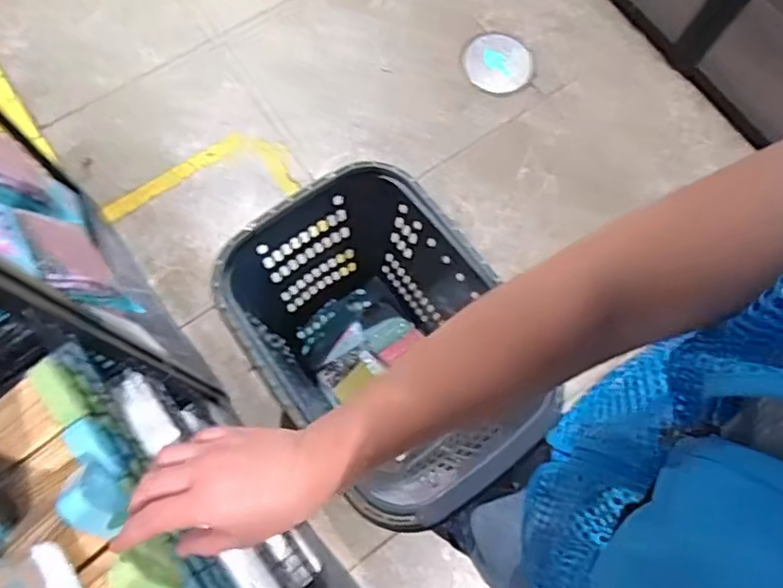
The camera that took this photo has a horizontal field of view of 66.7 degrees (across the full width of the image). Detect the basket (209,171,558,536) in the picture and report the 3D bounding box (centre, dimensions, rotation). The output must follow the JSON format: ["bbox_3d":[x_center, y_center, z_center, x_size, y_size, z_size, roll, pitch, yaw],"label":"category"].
[{"bbox_3d":[-0.013,0.085,1.038,0.352,0.391,0.528,-36,78,-13],"label":"basket"}]

